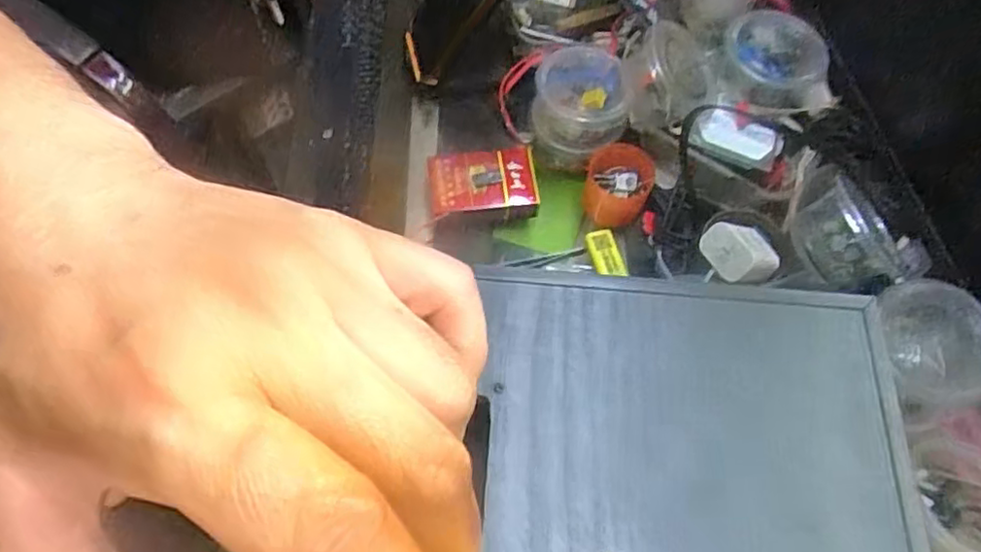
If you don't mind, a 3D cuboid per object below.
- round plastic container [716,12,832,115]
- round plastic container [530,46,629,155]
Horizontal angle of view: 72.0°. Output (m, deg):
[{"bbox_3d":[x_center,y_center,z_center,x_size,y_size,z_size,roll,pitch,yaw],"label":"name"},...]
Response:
[{"bbox_3d":[0.221,-0.167,0.527,0.075,0.039,0.075,1,62,-2],"label":"round plastic container"},{"bbox_3d":[0.073,-0.140,0.550,0.076,0.051,0.069,10,62,2],"label":"round plastic container"}]

